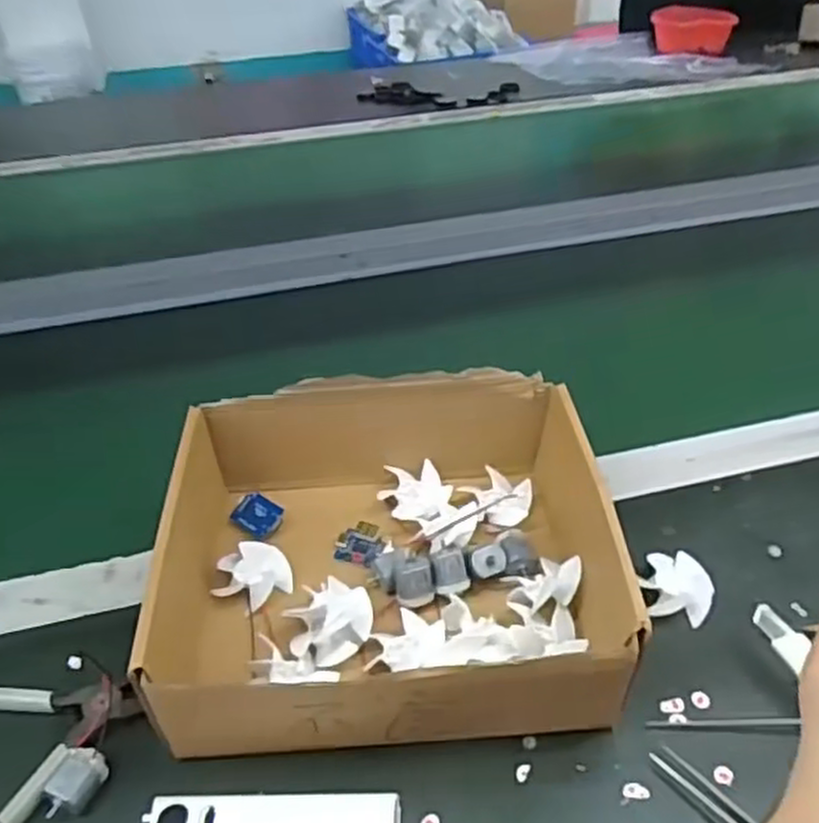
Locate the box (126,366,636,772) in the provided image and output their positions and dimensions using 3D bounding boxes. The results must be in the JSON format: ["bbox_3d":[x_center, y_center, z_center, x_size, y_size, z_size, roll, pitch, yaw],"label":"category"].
[{"bbox_3d":[-0.010,0.066,0.394,0.208,0.076,0.186,-4,38,-3],"label":"box"}]

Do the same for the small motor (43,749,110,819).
[{"bbox_3d":[-0.144,0.159,0.329,0.018,0.013,0.027,12,40,17],"label":"small motor"}]

